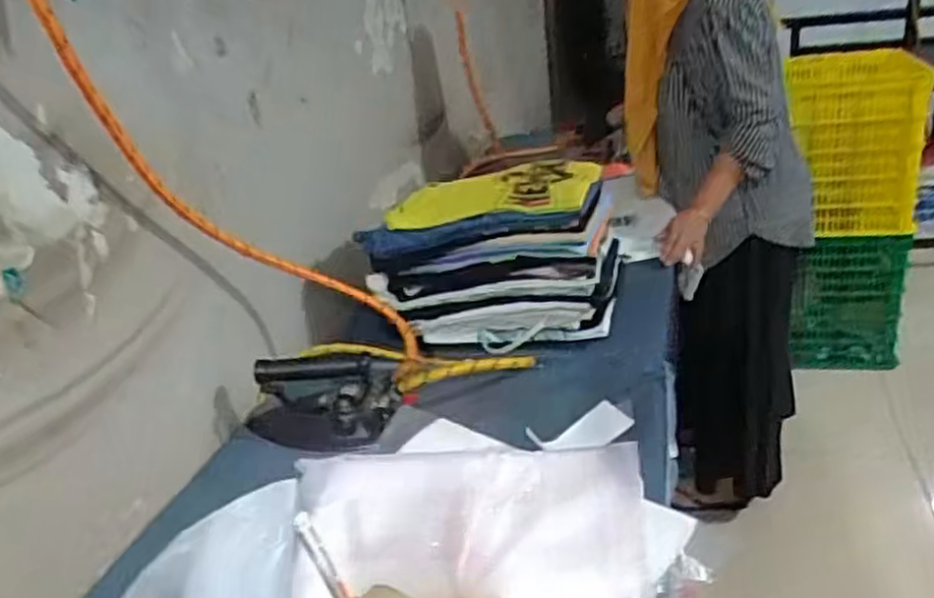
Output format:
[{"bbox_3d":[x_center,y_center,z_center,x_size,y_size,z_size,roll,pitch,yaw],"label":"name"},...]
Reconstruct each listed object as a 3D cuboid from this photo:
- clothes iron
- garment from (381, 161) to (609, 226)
[{"bbox_3d":[-0.197,0.143,1.053,0.205,0.127,0.092,-9,25,-3],"label":"clothes iron"},{"bbox_3d":[0.045,-0.178,1.293,0.324,0.066,0.215,2,27,21],"label":"garment"}]

